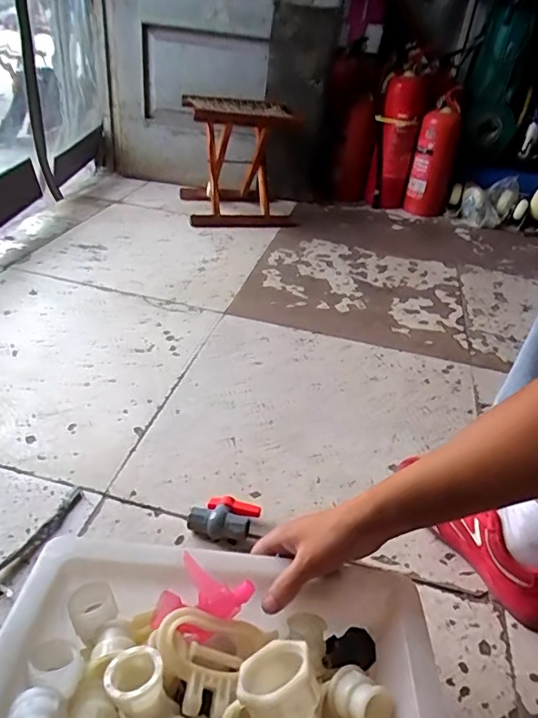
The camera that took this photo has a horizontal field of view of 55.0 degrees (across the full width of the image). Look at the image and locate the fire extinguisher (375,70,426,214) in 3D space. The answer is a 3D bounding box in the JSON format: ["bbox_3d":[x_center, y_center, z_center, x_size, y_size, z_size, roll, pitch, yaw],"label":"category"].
[{"bbox_3d":[0.399,-0.674,1.635,0.125,0.378,0.112,16,36,14],"label":"fire extinguisher"}]

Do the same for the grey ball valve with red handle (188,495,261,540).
[{"bbox_3d":[-0.056,0.195,0.638,0.076,0.031,0.056,14,36,12],"label":"grey ball valve with red handle"}]

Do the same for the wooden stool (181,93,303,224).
[{"bbox_3d":[-0.090,-0.565,1.464,0.301,0.296,0.225,-8,38,-20],"label":"wooden stool"}]

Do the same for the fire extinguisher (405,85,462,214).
[{"bbox_3d":[0.519,-0.621,1.617,0.129,0.339,0.105,16,36,14],"label":"fire extinguisher"}]

